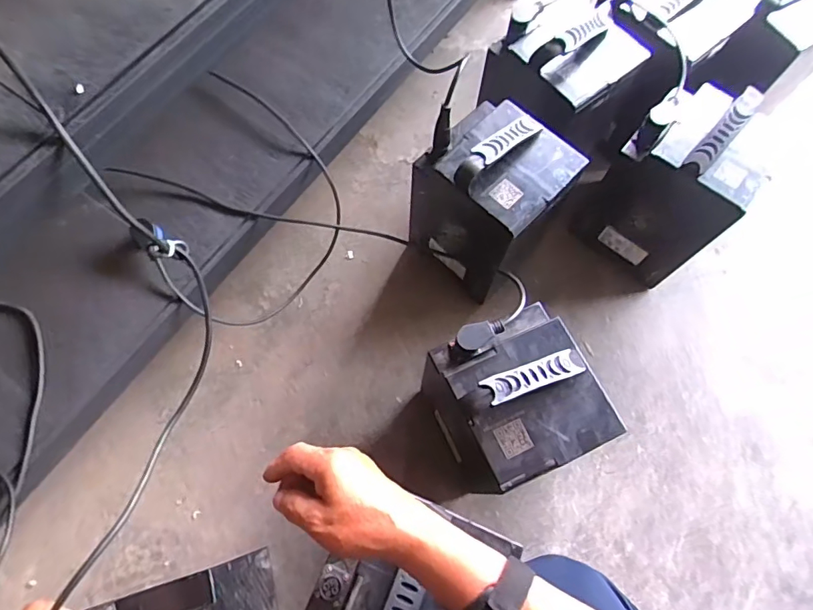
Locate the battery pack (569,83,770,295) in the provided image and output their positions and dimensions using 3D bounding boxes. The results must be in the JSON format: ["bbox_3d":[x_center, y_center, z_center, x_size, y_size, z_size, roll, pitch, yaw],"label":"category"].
[{"bbox_3d":[0.403,-0.183,0.781,0.185,0.263,0.149,39,74,11],"label":"battery pack"}]

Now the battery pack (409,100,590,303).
[{"bbox_3d":[0.120,-0.161,0.755,0.174,0.260,0.168,41,74,12],"label":"battery pack"}]

